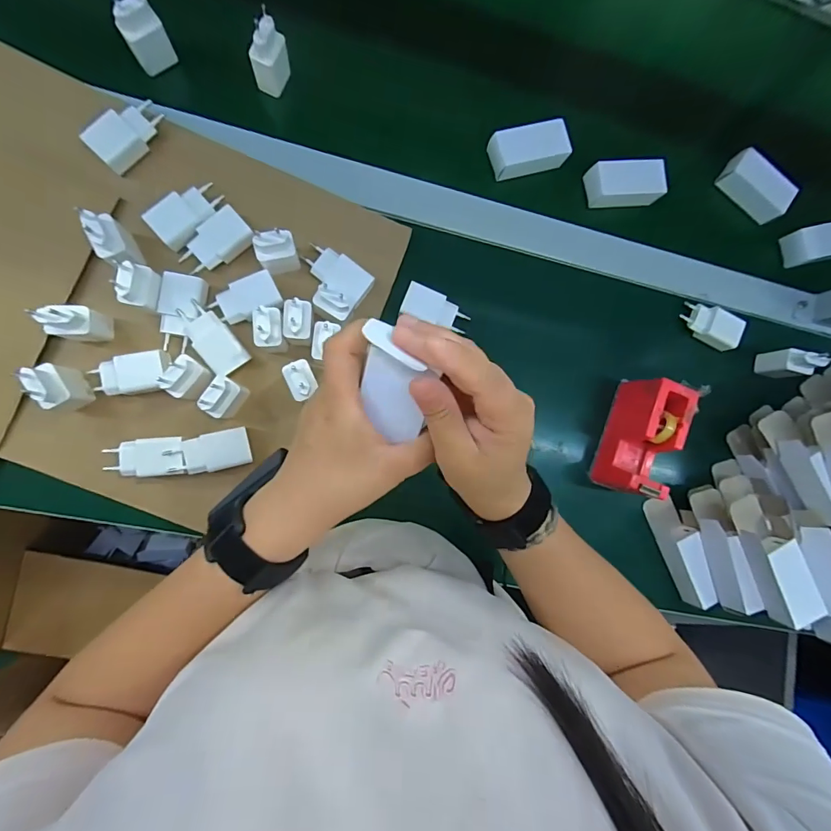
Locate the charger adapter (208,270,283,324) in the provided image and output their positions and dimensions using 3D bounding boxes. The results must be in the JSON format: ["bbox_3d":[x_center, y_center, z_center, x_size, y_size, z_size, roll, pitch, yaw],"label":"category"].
[{"bbox_3d":[-0.180,-0.123,0.453,0.067,0.023,0.039,-28,94,-8],"label":"charger adapter"}]

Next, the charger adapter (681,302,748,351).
[{"bbox_3d":[0.382,-0.118,0.542,0.074,0.025,0.039,32,85,-7],"label":"charger adapter"}]

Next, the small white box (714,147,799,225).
[{"bbox_3d":[0.458,-0.307,0.566,0.089,0.033,0.048,31,85,-7],"label":"small white box"}]

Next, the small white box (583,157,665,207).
[{"bbox_3d":[0.268,-0.297,0.539,0.098,0.029,0.051,-10,91,-8],"label":"small white box"}]

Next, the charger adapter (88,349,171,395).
[{"bbox_3d":[-0.292,-0.042,0.434,0.079,0.020,0.038,-12,91,-8],"label":"charger adapter"}]

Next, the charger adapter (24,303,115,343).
[{"bbox_3d":[-0.329,-0.090,0.407,0.034,0.068,0.032,10,88,-8],"label":"charger adapter"}]

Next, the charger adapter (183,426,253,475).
[{"bbox_3d":[-0.205,0.037,0.441,0.064,0.022,0.038,-12,91,-8],"label":"charger adapter"}]

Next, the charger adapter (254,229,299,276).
[{"bbox_3d":[-0.143,-0.168,0.437,0.039,0.059,0.021,-15,92,-8],"label":"charger adapter"}]

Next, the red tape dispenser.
[{"bbox_3d":[0.263,0.027,0.493,0.057,0.076,0.131,22,86,-8],"label":"red tape dispenser"}]

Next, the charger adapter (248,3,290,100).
[{"bbox_3d":[-0.158,-0.390,0.458,0.027,0.065,0.042,28,86,-7],"label":"charger adapter"}]

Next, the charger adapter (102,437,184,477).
[{"bbox_3d":[-0.277,0.043,0.431,0.080,0.021,0.037,-6,90,-8],"label":"charger adapter"}]

